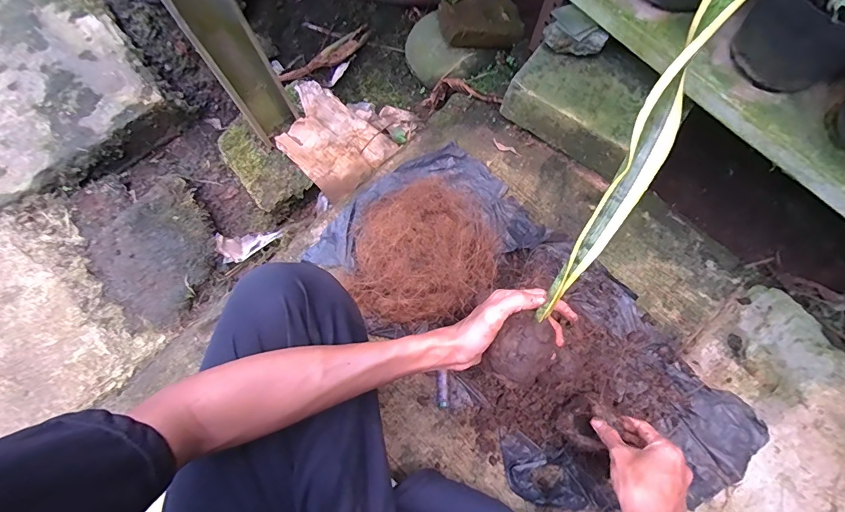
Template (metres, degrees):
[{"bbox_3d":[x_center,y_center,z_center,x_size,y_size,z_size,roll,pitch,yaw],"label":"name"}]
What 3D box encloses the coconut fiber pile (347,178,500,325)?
[{"bbox_3d":[0.011,-0.019,0.594,0.201,0.122,0.218,0,72,-1],"label":"coconut fiber pile"}]

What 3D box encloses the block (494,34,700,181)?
[{"bbox_3d":[0.287,-0.263,0.701,0.238,0.082,0.182,36,75,10],"label":"block"}]

